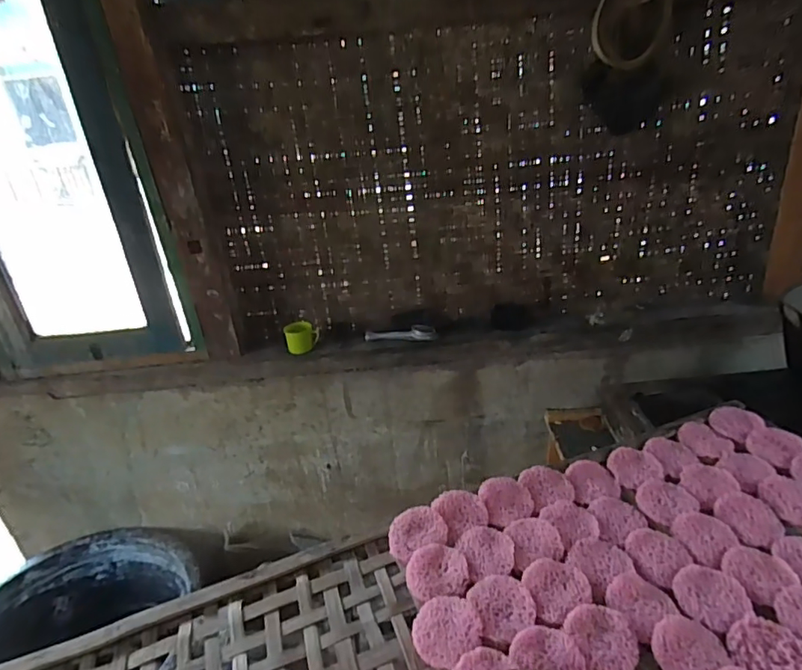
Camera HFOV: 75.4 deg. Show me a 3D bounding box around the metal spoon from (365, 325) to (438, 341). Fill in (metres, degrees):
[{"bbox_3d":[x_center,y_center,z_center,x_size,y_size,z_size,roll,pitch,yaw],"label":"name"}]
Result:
[{"bbox_3d":[-0.001,0.001,1.455,0.201,0.044,0.043,-2,27,8],"label":"metal spoon"}]

